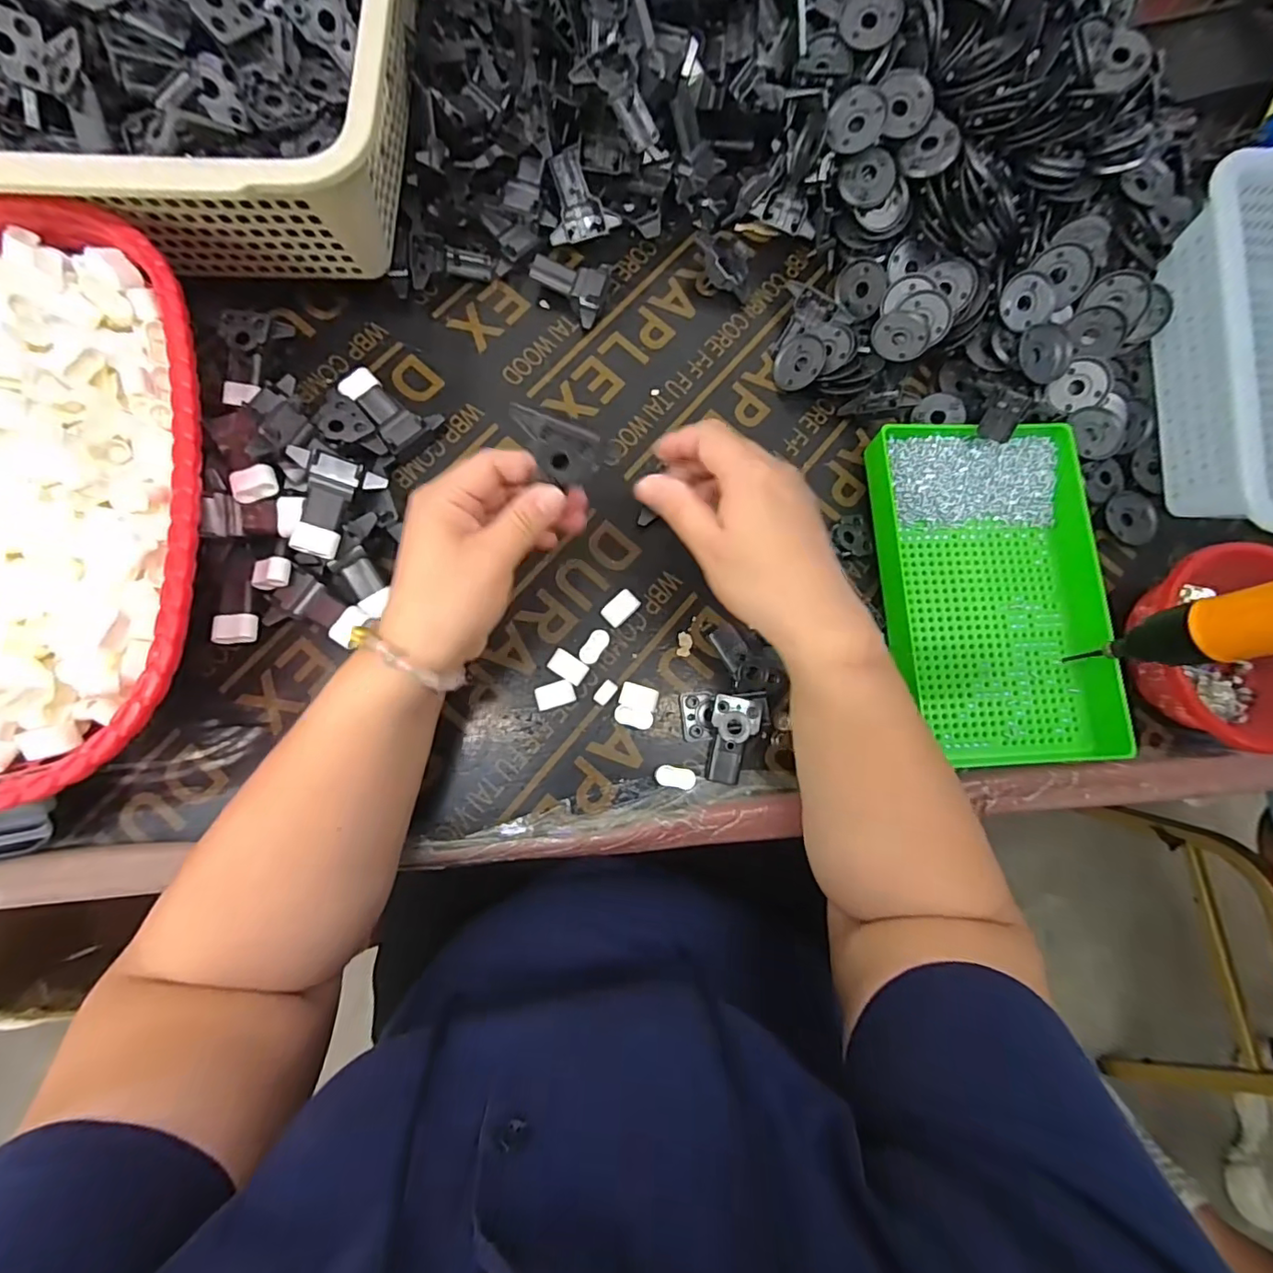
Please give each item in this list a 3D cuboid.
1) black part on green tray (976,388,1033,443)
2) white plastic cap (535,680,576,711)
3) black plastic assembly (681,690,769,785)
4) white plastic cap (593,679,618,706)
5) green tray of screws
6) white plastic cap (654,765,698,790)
[{"bbox_3d":[0.277,-0.168,0.423,0.025,0.011,0.065,28,62,19],"label":"black part on green tray"},{"bbox_3d":[-0.056,0.041,0.390,0.026,0.009,0.017,-18,81,-8],"label":"white plastic cap"},{"bbox_3d":[0.062,0.069,0.388,0.058,0.020,0.061,0,79,-4],"label":"black plastic assembly"},{"bbox_3d":[-0.021,0.039,0.392,0.011,0.010,0.018,37,79,3],"label":"white plastic cap"},{"bbox_3d":[0.257,-0.033,0.406,0.148,0.029,0.246,-2,80,-5],"label":"green tray of screws"},{"bbox_3d":[0.026,0.095,0.383,0.026,0.016,0.014,11,79,-2],"label":"white plastic cap"}]

